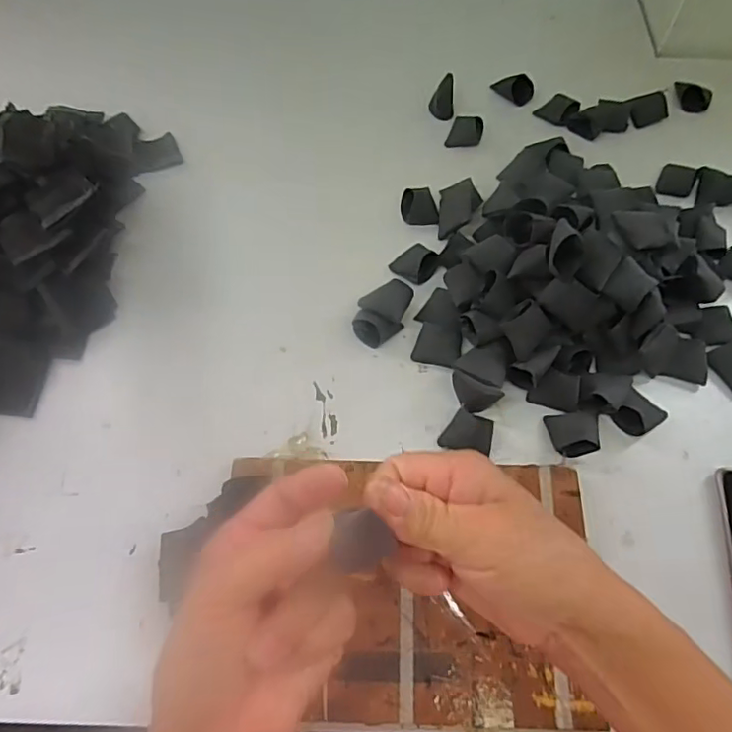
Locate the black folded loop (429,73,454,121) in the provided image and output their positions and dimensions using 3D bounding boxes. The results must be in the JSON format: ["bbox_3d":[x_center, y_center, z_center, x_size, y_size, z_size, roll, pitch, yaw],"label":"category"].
[{"bbox_3d":[0.086,-0.300,0.623,0.026,0.032,0.032,5,64,3],"label":"black folded loop"}]

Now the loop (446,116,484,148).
[{"bbox_3d":[0.109,-0.258,0.607,0.037,0.022,0.032,10,64,5],"label":"loop"}]

